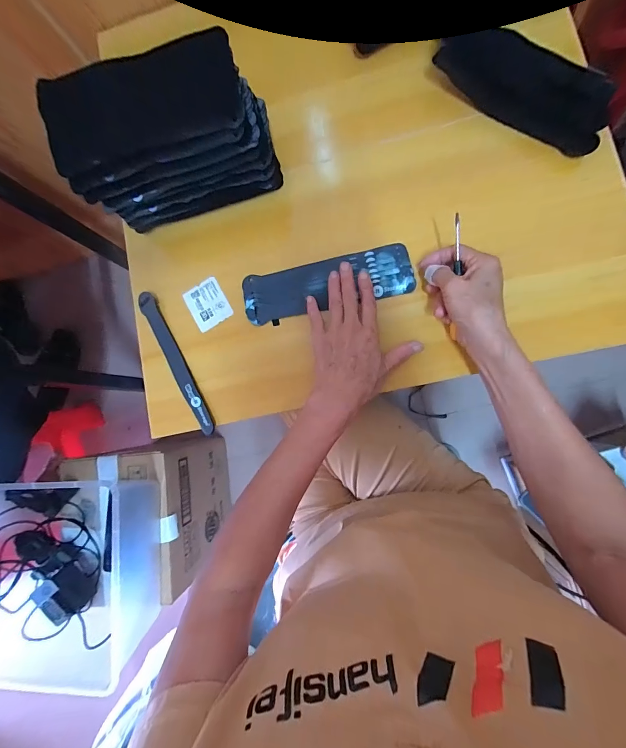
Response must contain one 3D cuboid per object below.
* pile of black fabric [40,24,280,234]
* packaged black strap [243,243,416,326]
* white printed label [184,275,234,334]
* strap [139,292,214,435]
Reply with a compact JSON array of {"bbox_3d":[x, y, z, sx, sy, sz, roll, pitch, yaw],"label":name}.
[{"bbox_3d":[-0.157,-0.256,0.378,0.212,0.135,0.092,-14,84,8],"label":"pile of black fabric"},{"bbox_3d":[0.016,-0.108,0.408,0.202,0.008,0.062,-10,84,7],"label":"packaged black strap"},{"bbox_3d":[-0.134,-0.089,0.433,0.048,0.005,0.057,-29,85,4],"label":"white printed label"},{"bbox_3d":[-0.170,-0.014,0.425,0.019,0.014,0.195,-30,82,6],"label":"strap"}]

